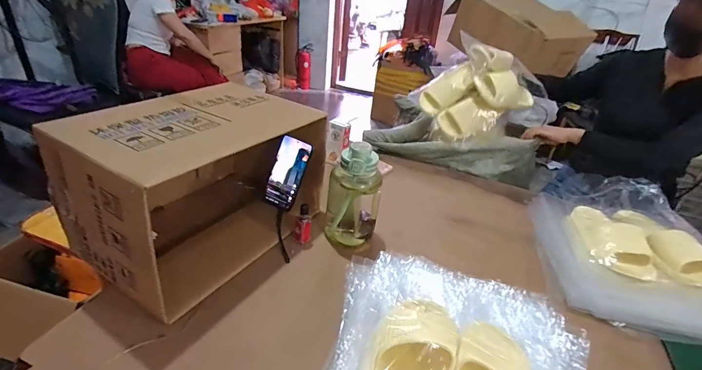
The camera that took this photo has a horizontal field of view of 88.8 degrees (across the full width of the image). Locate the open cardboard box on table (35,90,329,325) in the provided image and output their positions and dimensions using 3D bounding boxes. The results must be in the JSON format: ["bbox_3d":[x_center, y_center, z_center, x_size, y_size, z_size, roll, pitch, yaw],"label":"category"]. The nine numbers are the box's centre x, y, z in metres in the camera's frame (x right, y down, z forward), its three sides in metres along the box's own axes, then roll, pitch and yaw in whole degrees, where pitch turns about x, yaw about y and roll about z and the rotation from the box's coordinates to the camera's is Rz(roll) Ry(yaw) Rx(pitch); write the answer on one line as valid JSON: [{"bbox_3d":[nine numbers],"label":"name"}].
[{"bbox_3d":[-0.275,-0.005,0.707,0.295,0.271,0.431,24,35,28],"label":"open cardboard box on table"}]

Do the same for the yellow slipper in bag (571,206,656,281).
[{"bbox_3d":[0.600,0.109,0.829,0.124,0.065,0.241,12,31,10],"label":"yellow slipper in bag"}]

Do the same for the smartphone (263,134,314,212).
[{"bbox_3d":[-0.142,-0.026,0.806,0.073,0.160,0.011,24,8,9],"label":"smartphone"}]

